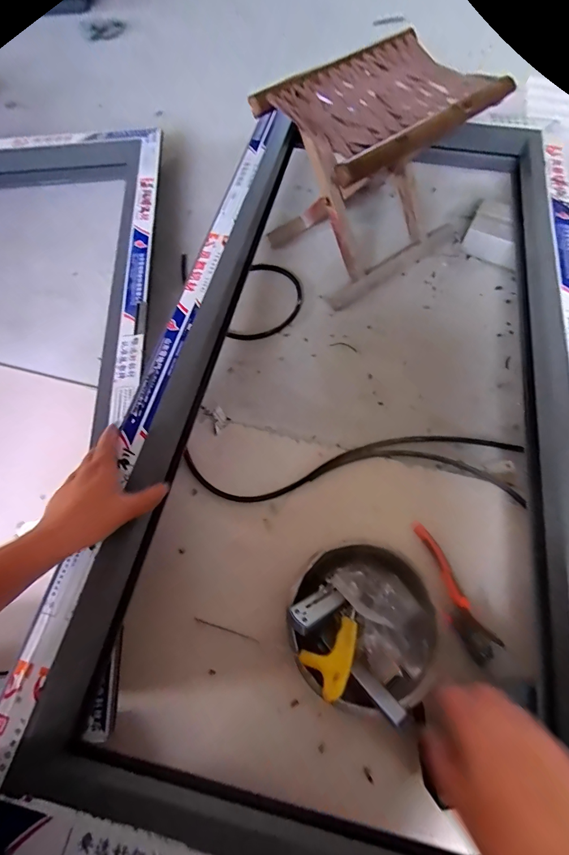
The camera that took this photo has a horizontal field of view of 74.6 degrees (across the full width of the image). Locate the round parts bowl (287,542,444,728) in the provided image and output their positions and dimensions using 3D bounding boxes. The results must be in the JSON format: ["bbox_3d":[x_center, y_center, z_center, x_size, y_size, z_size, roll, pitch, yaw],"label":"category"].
[{"bbox_3d":[0.097,0.239,0.457,0.167,0.079,0.176,-1,67,2],"label":"round parts bowl"}]

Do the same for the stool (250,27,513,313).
[{"bbox_3d":[0.152,-0.437,0.659,0.321,0.262,0.231,-34,70,-12],"label":"stool"}]

